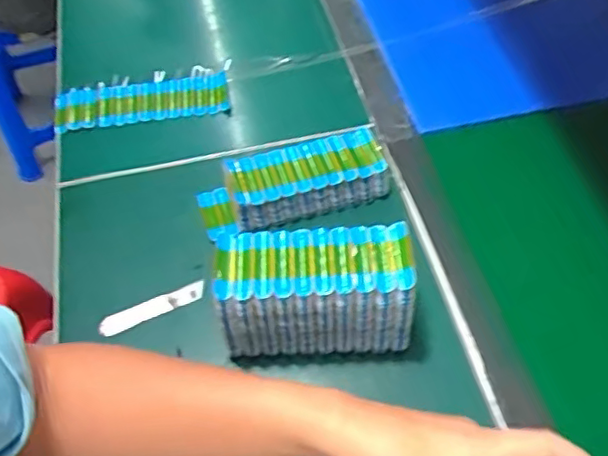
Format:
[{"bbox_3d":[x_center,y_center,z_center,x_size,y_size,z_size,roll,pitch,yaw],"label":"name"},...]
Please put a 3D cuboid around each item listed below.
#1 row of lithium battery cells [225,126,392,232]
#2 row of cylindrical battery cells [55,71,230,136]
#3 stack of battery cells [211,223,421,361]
[{"bbox_3d":[0.003,-0.050,0.605,0.151,0.041,0.073,-17,56,-11],"label":"row of lithium battery cells"},{"bbox_3d":[-0.186,-0.144,0.699,0.194,0.023,0.068,-7,54,-4],"label":"row of cylindrical battery cells"},{"bbox_3d":[0.009,0.054,0.499,0.151,0.100,0.072,-1,54,0],"label":"stack of battery cells"}]

